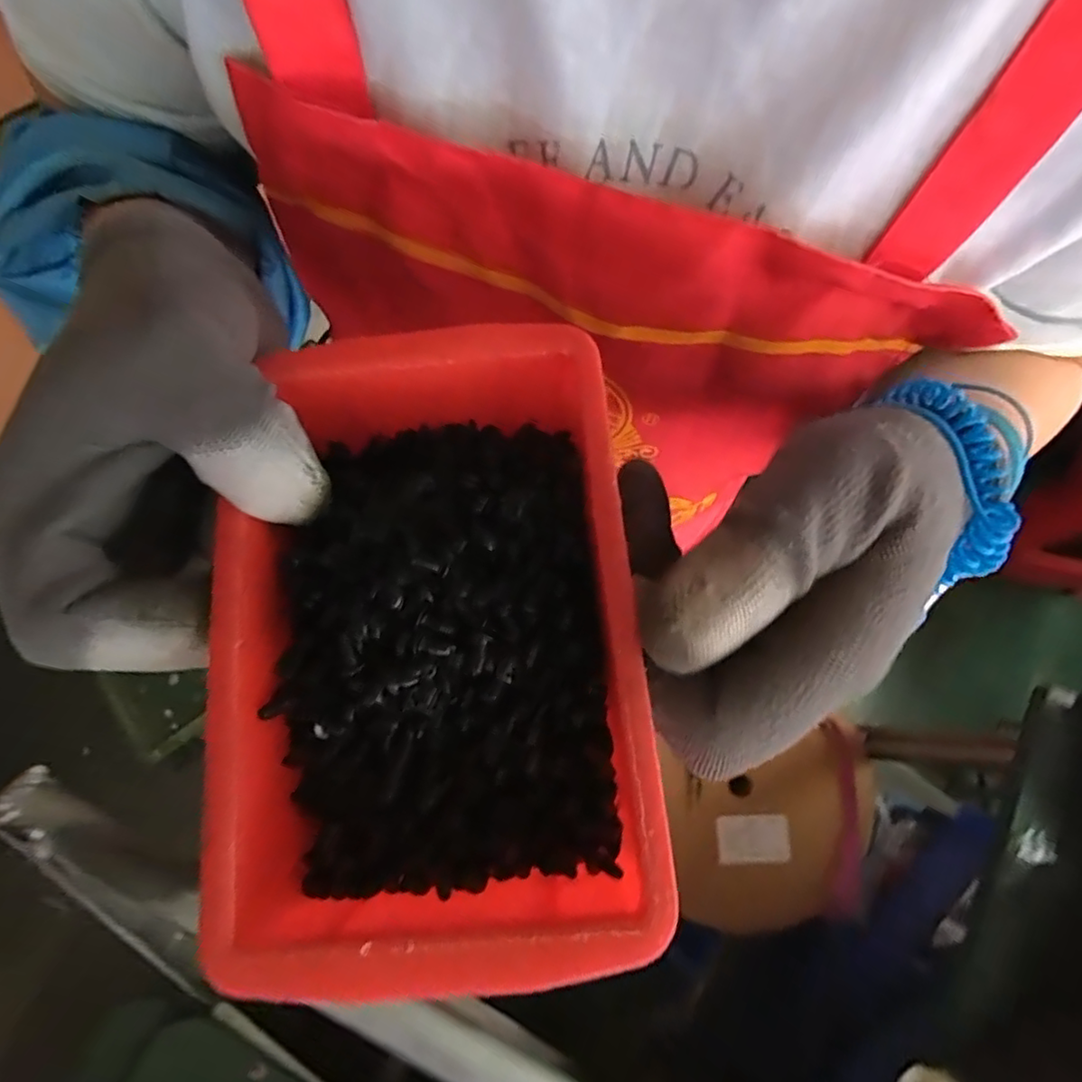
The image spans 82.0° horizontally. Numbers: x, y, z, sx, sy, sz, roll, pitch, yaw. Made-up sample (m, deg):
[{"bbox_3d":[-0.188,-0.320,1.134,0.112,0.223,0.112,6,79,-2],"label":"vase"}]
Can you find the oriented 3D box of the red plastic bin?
[{"bbox_3d":[-0.027,0.022,0.157,0.096,0.035,0.144,-4,74,-1],"label":"red plastic bin"}]

